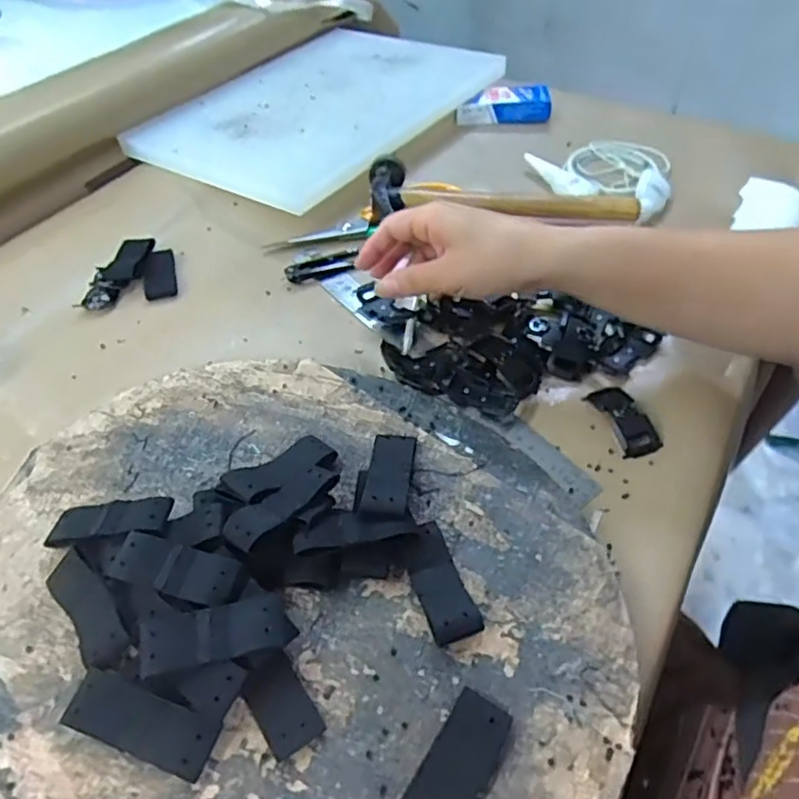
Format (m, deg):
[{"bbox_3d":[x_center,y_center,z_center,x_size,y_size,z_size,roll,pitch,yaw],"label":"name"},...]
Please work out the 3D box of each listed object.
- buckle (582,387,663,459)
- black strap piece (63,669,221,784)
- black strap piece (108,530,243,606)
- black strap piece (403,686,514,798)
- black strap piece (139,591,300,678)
[{"bbox_3d":[0.146,0.010,0.408,0.028,0.012,0.058,-14,51,-10],"label":"buckle"},{"bbox_3d":[-0.115,0.146,0.282,0.067,0.014,0.025,14,52,13],"label":"black strap piece"},{"bbox_3d":[-0.113,0.085,0.316,0.066,0.007,0.025,13,51,12],"label":"black strap piece"},{"bbox_3d":[0.024,0.160,0.268,0.027,0.011,0.066,26,55,22],"label":"black strap piece"},{"bbox_3d":[-0.085,0.107,0.292,0.070,0.008,0.029,-12,55,-1],"label":"black strap piece"}]

